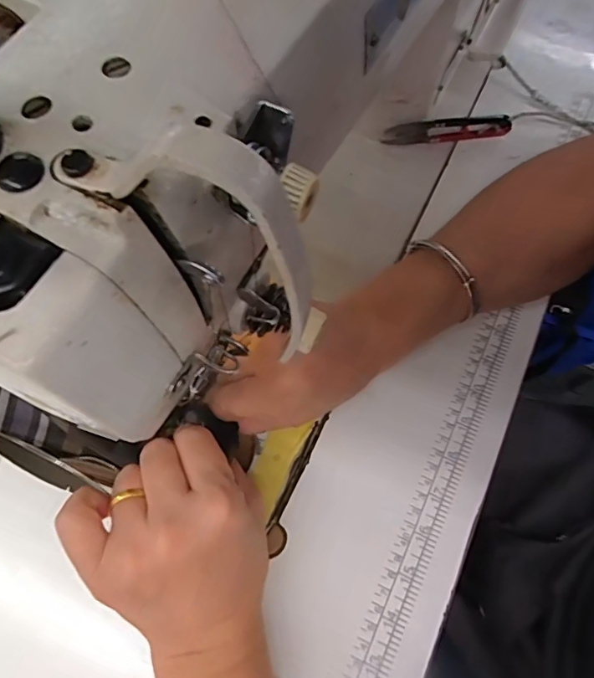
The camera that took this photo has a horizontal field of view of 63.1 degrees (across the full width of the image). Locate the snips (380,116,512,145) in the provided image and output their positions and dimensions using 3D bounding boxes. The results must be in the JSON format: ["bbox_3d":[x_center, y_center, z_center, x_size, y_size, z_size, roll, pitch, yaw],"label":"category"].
[{"bbox_3d":[0.125,-0.175,0.402,0.108,0.023,0.010,-8,69,-5],"label":"snips"}]

